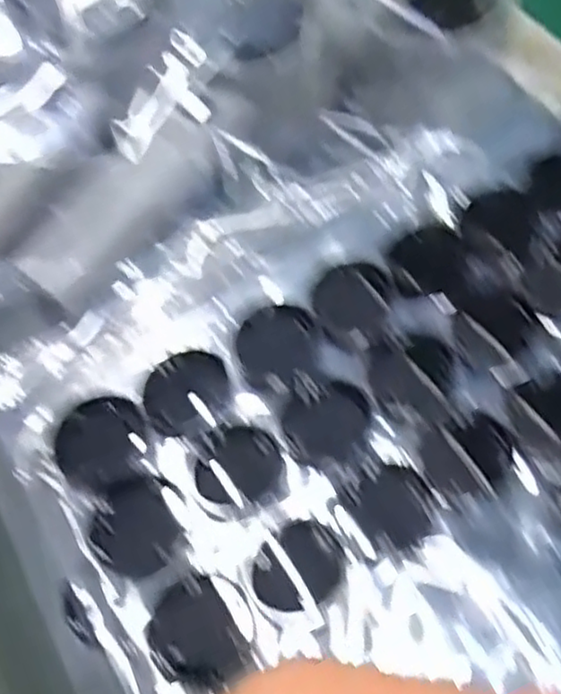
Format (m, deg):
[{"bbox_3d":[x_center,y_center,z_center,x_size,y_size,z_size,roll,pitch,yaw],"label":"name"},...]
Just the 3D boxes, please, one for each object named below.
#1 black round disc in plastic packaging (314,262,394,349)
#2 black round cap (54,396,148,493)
[{"bbox_3d":[0.026,-0.017,0.248,0.027,0.004,0.031,32,64,16],"label":"black round disc in plastic packaging"},{"bbox_3d":[-0.057,0.031,0.227,0.029,0.004,0.031,-24,63,-15],"label":"black round cap"}]

